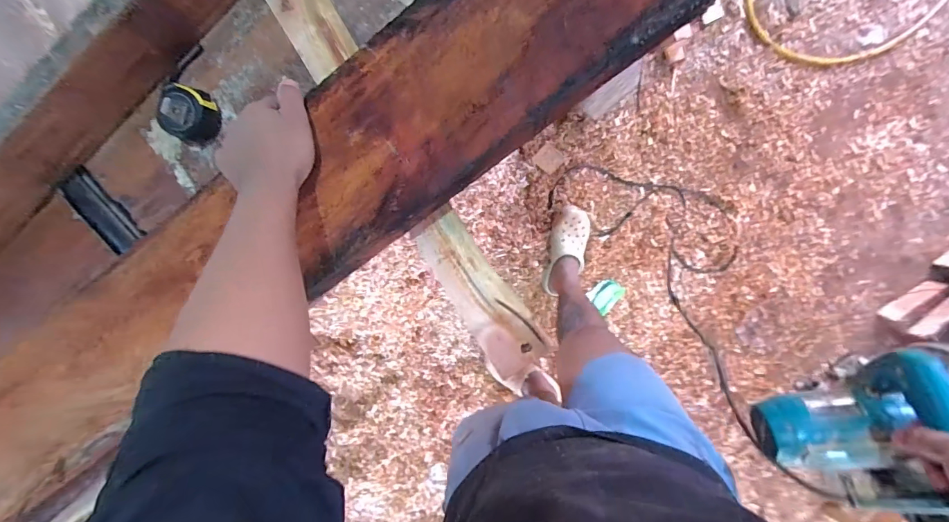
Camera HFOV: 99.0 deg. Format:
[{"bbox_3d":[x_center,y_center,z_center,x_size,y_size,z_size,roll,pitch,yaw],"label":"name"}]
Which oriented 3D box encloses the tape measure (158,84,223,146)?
[{"bbox_3d":[-0.377,-0.191,0.530,0.064,0.041,0.072,26,99,0],"label":"tape measure"}]

